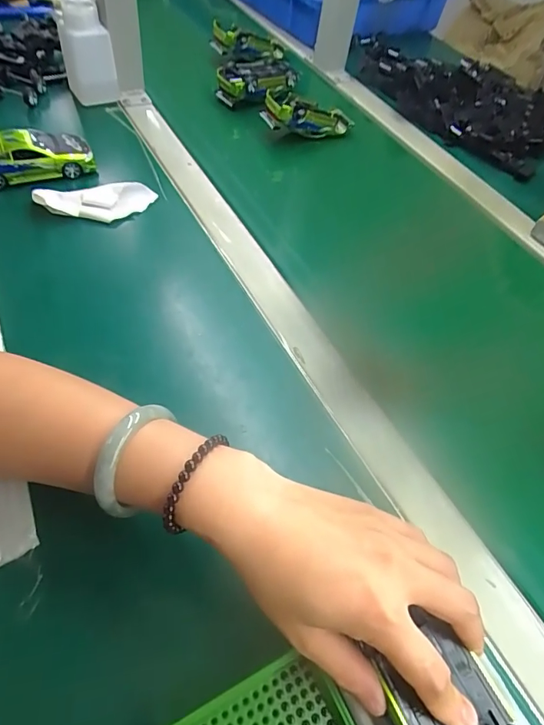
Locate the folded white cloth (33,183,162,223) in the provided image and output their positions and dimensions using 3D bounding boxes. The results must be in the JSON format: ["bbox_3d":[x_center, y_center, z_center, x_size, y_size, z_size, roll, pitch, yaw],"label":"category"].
[{"bbox_3d":[-0.182,-0.165,0.468,0.115,0.031,0.038,-10,58,-16],"label":"folded white cloth"}]

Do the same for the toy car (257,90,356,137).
[{"bbox_3d":[0.050,-0.327,0.603,0.128,0.039,0.046,-9,54,-31],"label":"toy car"}]

